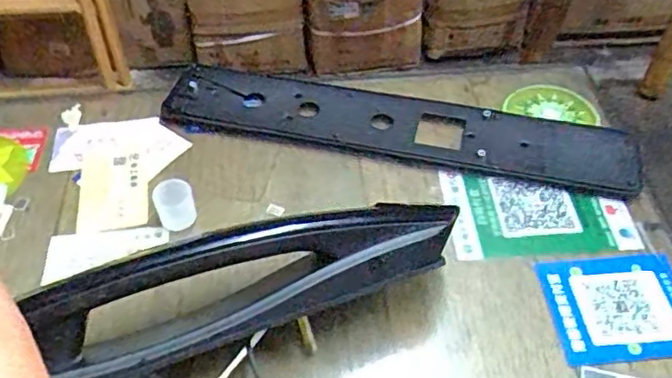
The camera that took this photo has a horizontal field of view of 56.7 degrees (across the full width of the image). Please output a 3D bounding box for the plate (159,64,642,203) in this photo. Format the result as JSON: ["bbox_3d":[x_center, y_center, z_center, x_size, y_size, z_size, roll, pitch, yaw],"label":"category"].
[{"bbox_3d":[0.056,-0.056,0.543,0.402,0.010,0.080,10,49,6],"label":"plate"}]

